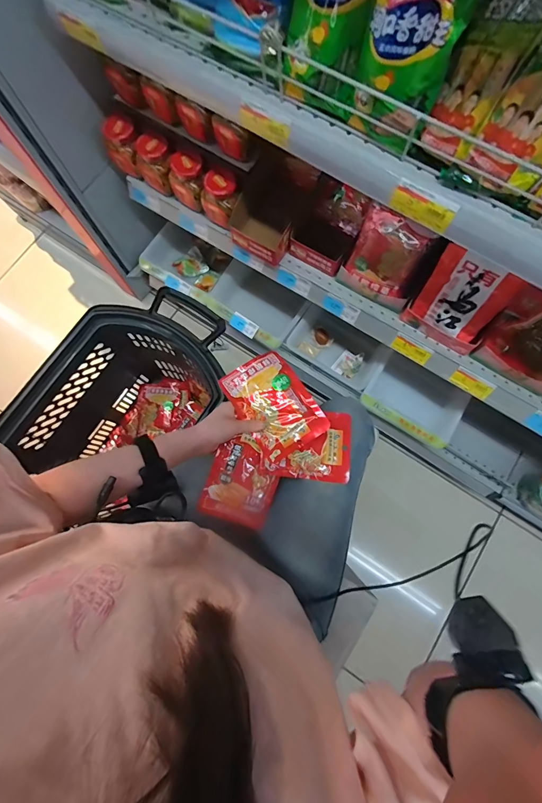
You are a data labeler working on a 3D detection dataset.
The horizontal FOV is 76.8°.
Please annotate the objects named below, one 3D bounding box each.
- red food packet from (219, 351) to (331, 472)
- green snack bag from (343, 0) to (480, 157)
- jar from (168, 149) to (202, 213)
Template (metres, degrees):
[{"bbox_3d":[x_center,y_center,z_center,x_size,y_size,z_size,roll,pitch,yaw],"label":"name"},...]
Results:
[{"bbox_3d":[0.004,0.006,0.550,0.116,0.017,0.160,-32,79,-6],"label":"red food packet"},{"bbox_3d":[0.136,-0.359,0.336,0.097,0.182,0.049,22,78,5],"label":"green snack bag"},{"bbox_3d":[-0.176,-0.466,0.723,0.073,0.088,0.075,0,77,1],"label":"jar"}]

